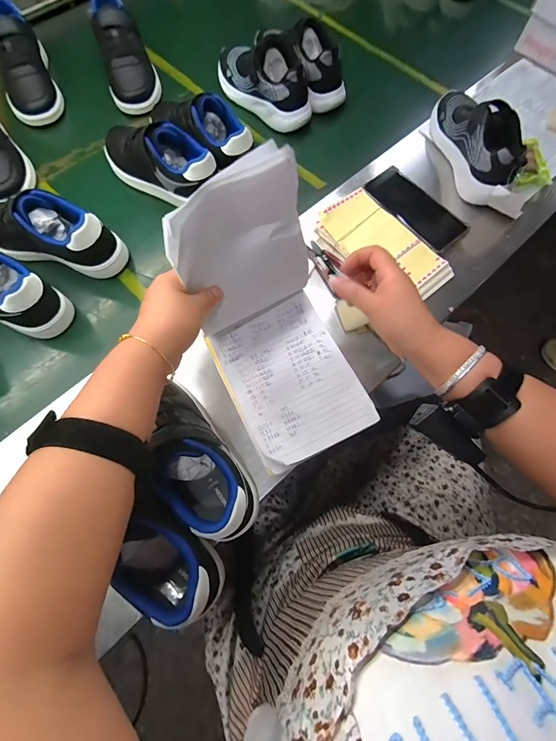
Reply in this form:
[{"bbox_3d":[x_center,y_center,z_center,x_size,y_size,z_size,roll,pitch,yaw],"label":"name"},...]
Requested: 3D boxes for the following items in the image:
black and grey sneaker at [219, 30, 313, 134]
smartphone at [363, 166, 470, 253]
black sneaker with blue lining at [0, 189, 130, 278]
[{"bbox_3d":[-0.023,-0.530,0.606,0.204,0.083,0.089,43,75,12],"label":"black and grey sneaker"},{"bbox_3d":[0.214,-0.253,0.526,0.072,0.012,0.160,-40,76,-14],"label":"smartphone"},{"bbox_3d":[-0.345,-0.202,0.485,0.223,0.089,0.086,19,71,5],"label":"black sneaker with blue lining"}]

